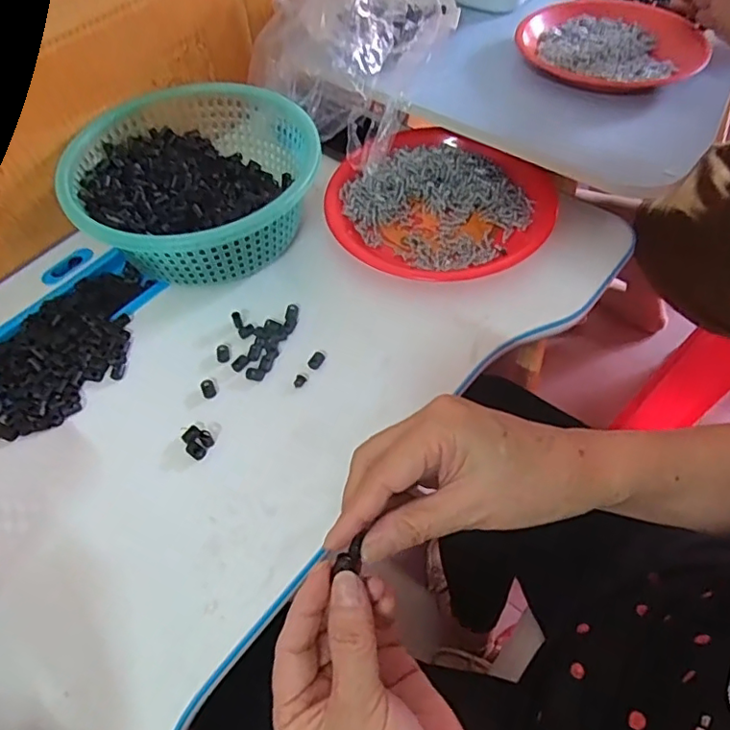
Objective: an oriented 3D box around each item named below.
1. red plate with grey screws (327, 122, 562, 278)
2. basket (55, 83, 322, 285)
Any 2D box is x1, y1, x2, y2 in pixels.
[{"bbox_3d":[0.068,-0.161,0.557,0.205,0.026,0.194,-2,57,3],"label":"red plate with grey screws"},{"bbox_3d":[-0.159,-0.178,0.551,0.218,0.075,0.218,-2,57,3],"label":"basket"}]

